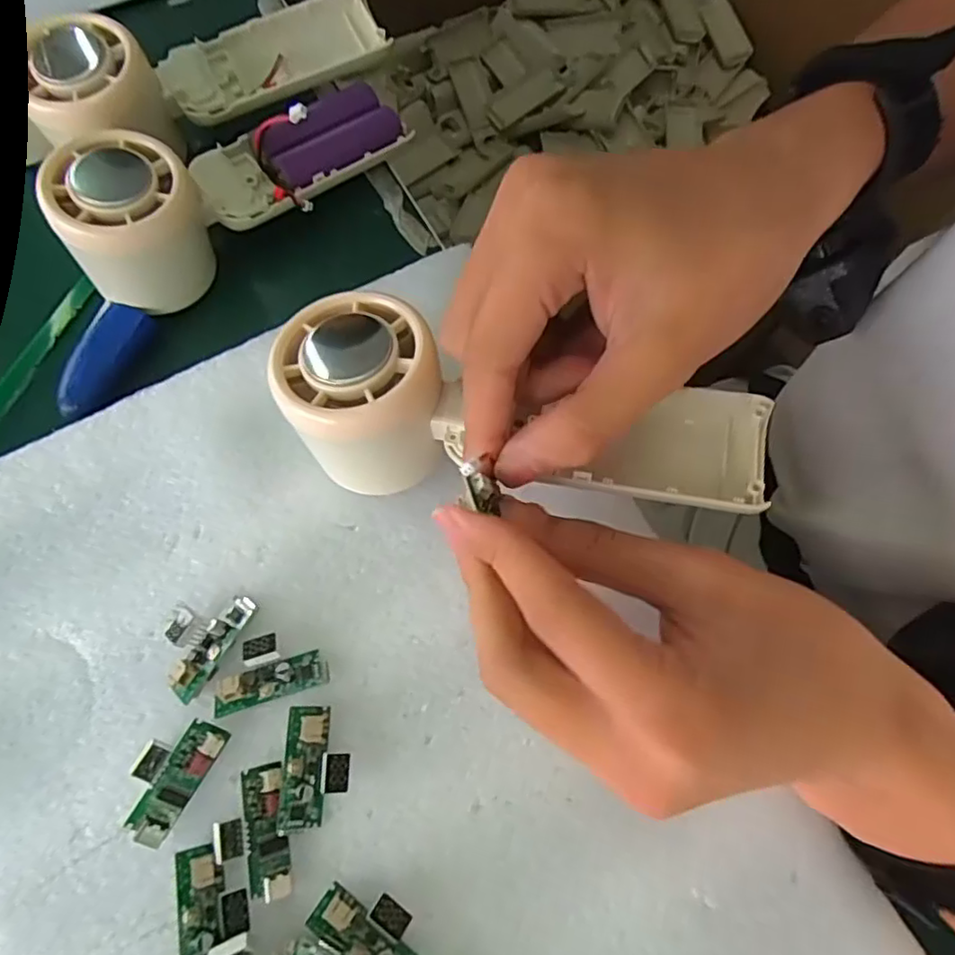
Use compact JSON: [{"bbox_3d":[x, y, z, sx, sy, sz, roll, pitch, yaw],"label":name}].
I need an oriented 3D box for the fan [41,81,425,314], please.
[{"bbox_3d":[-0.108,-0.140,0.278,0.156,0.048,0.052,-41,78,-14],"label":"fan"}]

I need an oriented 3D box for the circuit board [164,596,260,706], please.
[{"bbox_3d":[-0.101,0.057,0.224,0.026,0.010,0.038,28,73,7],"label":"circuit board"}]

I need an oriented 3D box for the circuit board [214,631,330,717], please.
[{"bbox_3d":[-0.074,0.067,0.220,0.038,0.009,0.022,-15,73,-7],"label":"circuit board"}]

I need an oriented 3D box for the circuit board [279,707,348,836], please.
[{"bbox_3d":[-0.054,0.097,0.210,0.022,0.009,0.037,-1,72,-3],"label":"circuit board"}]

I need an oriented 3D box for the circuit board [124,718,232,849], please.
[{"bbox_3d":[-0.104,0.100,0.211,0.022,0.010,0.039,28,73,7],"label":"circuit board"}]

